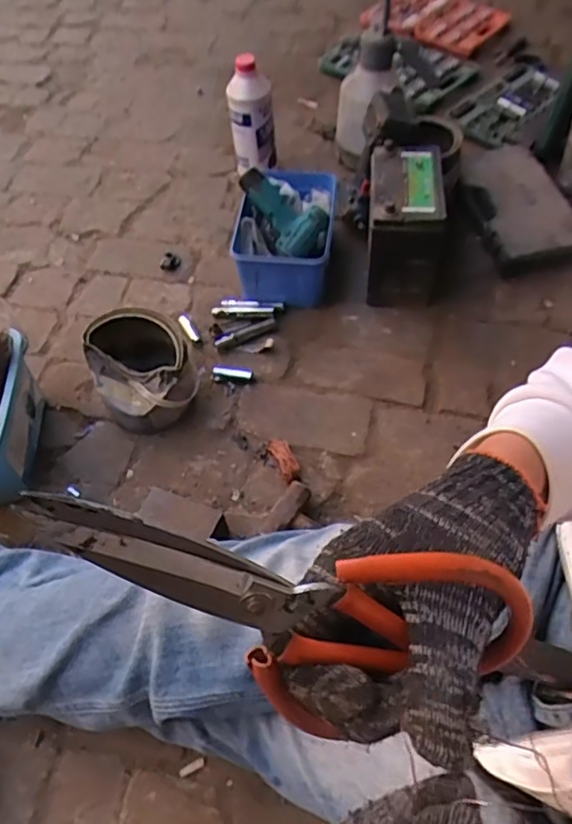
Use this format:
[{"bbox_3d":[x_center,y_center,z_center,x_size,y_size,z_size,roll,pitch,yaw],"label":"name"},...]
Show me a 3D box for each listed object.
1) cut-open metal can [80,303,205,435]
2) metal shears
[{"bbox_3d":[-0.231,-0.075,0.947,0.159,0.149,0.170,0,58,1],"label":"cut-open metal can"},{"bbox_3d":[0.004,0.075,0.211,0.198,0.071,0.059,24,59,-22],"label":"metal shears"}]

